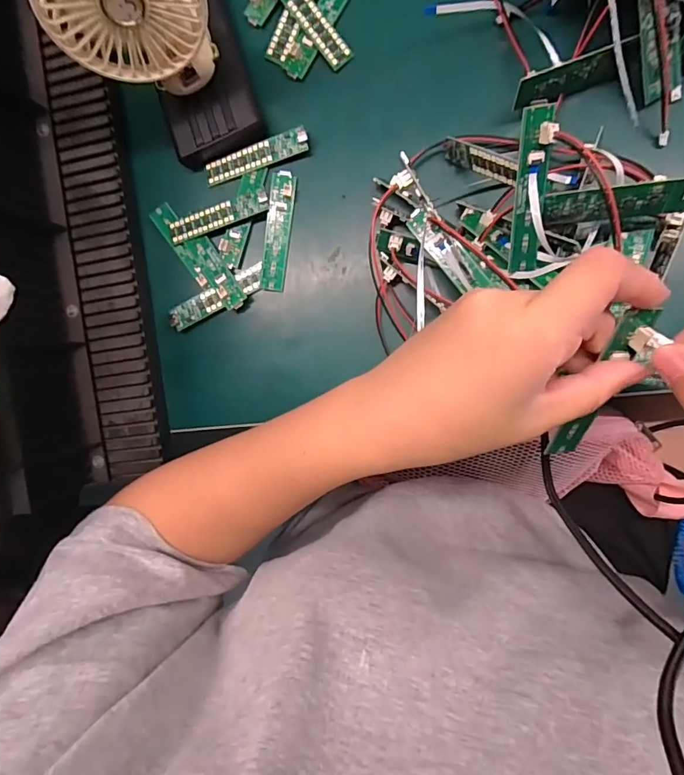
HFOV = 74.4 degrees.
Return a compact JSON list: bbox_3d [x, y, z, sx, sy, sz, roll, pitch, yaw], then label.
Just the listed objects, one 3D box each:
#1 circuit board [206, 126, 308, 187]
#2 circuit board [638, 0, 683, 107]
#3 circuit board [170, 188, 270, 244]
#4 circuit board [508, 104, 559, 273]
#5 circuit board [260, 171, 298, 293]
[{"bbox_3d":[-0.064,-0.169,0.328,0.080,0.009,0.016,-12,89,11],"label":"circuit board"},{"bbox_3d":[0.180,-0.204,0.252,0.022,0.011,0.088,-33,128,8],"label":"circuit board"},{"bbox_3d":[-0.092,-0.127,0.335,0.080,0.008,0.017,-14,89,11],"label":"circuit board"},{"bbox_3d":[0.101,-0.101,0.240,0.016,0.013,0.083,-2,126,9],"label":"circuit board"},{"bbox_3d":[-0.047,-0.115,0.332,0.018,0.005,0.084,7,98,-11],"label":"circuit board"}]

